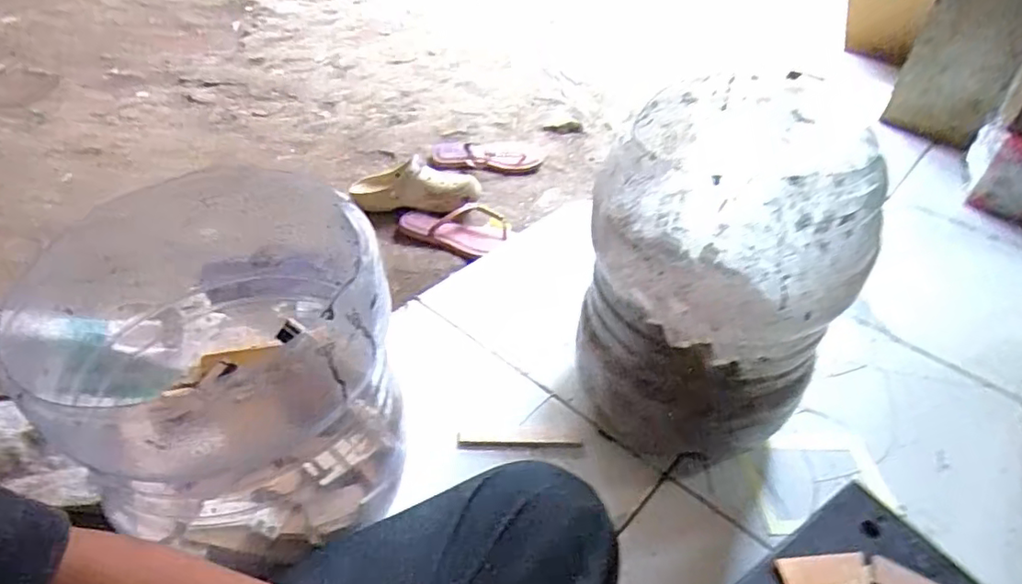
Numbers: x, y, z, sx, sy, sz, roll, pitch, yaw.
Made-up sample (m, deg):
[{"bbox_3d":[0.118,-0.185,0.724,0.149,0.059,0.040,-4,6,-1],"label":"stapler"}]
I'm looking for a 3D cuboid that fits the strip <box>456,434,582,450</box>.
[{"bbox_3d":[0.009,0.161,0.629,0.133,0.004,0.015,1,42,-3],"label":"strip"}]

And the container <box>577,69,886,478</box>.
[{"bbox_3d":[0.184,-0.012,0.589,0.214,0.336,0.247,8,42,4],"label":"container"}]

